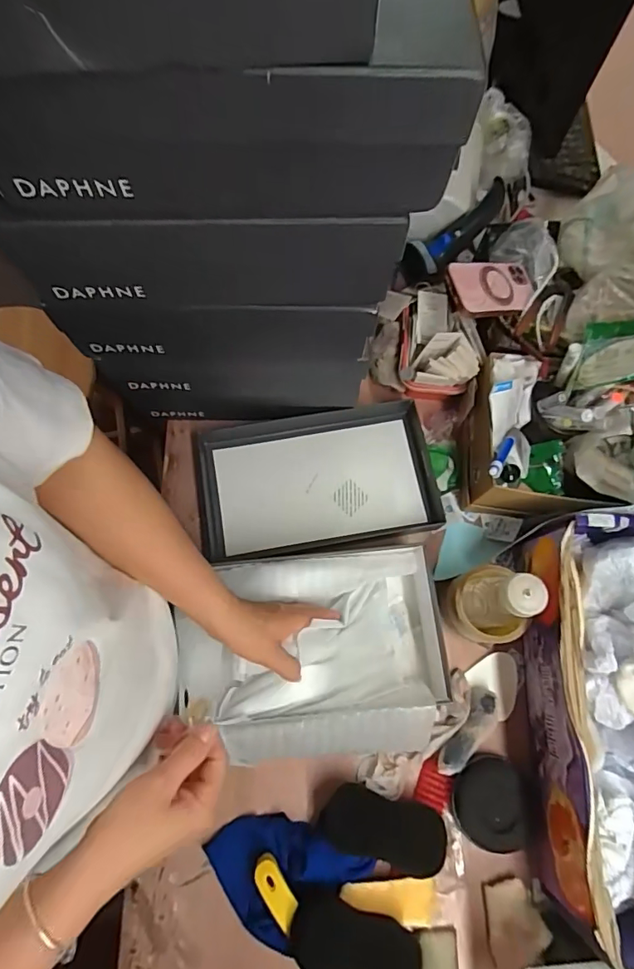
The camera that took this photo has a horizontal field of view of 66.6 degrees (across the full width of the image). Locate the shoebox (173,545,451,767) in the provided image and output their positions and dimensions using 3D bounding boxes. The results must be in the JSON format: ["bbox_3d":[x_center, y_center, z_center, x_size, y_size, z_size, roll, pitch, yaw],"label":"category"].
[{"bbox_3d":[-0.001,0.196,0.559,0.307,0.095,0.217,-5,73,-3],"label":"shoebox"}]

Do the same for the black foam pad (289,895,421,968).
[{"bbox_3d":[0.037,0.466,0.483,0.127,0.022,0.068,19,34,3],"label":"black foam pad"}]

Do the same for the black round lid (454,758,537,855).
[{"bbox_3d":[0.199,0.359,0.545,0.088,0.015,0.088,-6,63,11],"label":"black round lid"}]

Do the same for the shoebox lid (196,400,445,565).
[{"bbox_3d":[-0.002,-0.003,0.663,0.313,0.043,0.181,-9,73,-4],"label":"shoebox lid"}]

